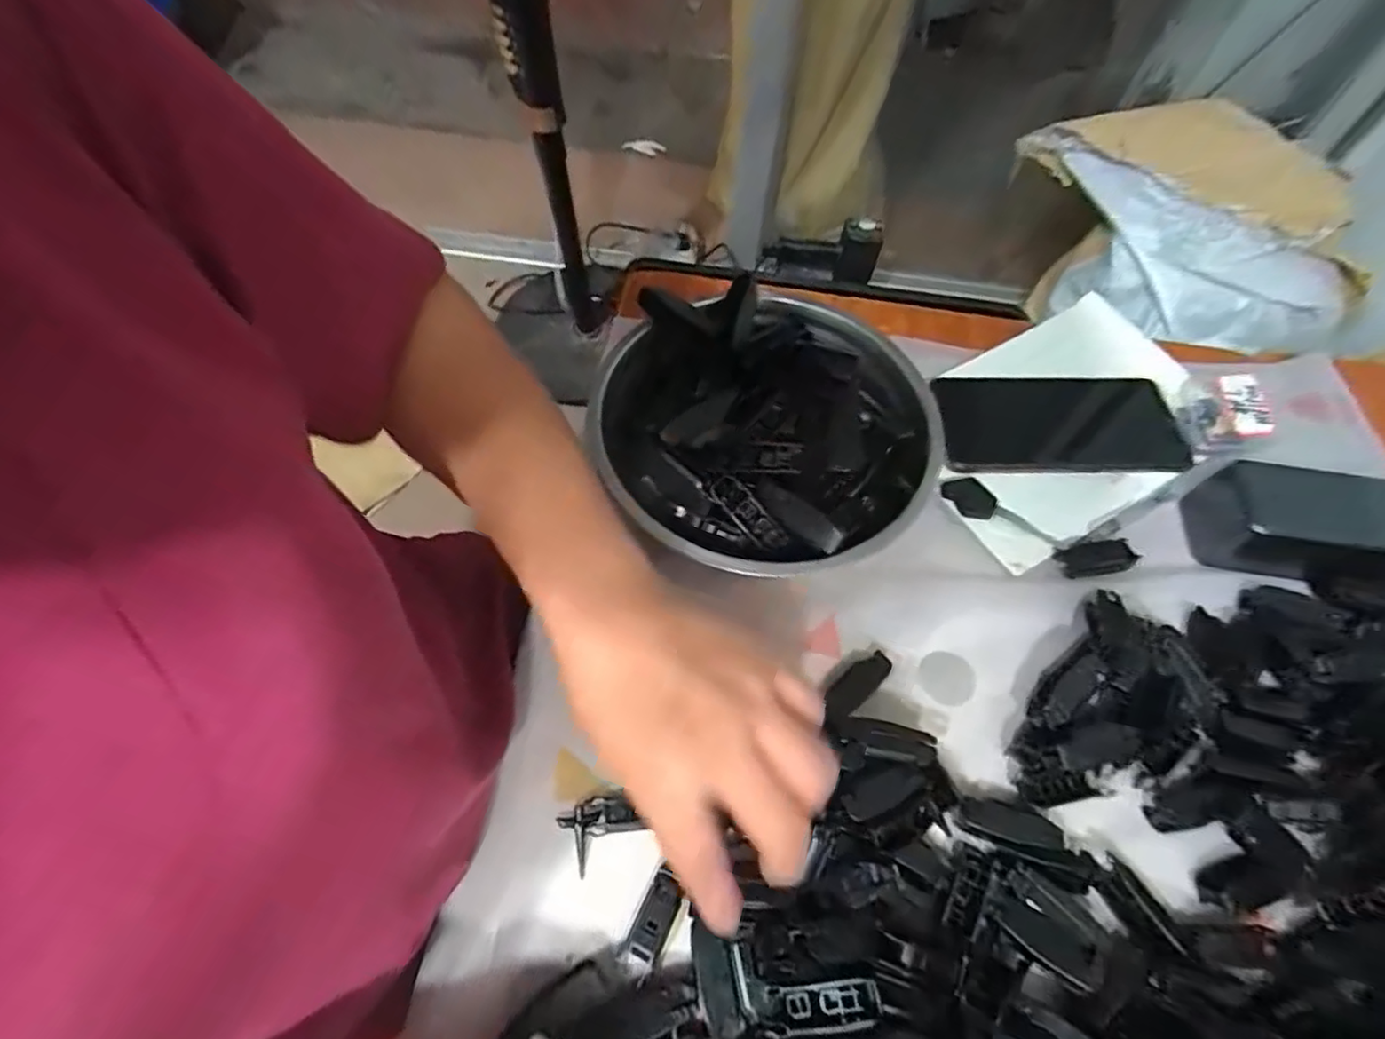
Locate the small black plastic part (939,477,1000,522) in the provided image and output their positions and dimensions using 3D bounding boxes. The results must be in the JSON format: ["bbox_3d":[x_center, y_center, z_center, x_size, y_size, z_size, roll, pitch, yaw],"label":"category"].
[{"bbox_3d":[0.182,-0.015,0.409,0.026,0.005,0.034,-33,67,-20],"label":"small black plastic part"}]

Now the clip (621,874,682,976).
[{"bbox_3d":[-0.019,0.187,0.290,0.015,0.007,0.042,23,77,18],"label":"clip"}]

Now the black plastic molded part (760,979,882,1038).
[{"bbox_3d":[0.053,0.203,0.260,0.048,0.009,0.018,-19,55,12],"label":"black plastic molded part"}]

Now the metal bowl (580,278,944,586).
[{"bbox_3d":[0.042,-0.051,0.385,0.197,0.069,0.191,1,60,-2],"label":"metal bowl"}]

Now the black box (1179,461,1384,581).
[{"bbox_3d":[0.382,0.006,0.382,0.124,0.052,0.060,16,64,8],"label":"black box"}]

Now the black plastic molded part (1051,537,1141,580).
[{"bbox_3d":[0.248,0.024,0.386,0.044,0.007,0.022,-6,61,-6],"label":"black plastic molded part"}]

